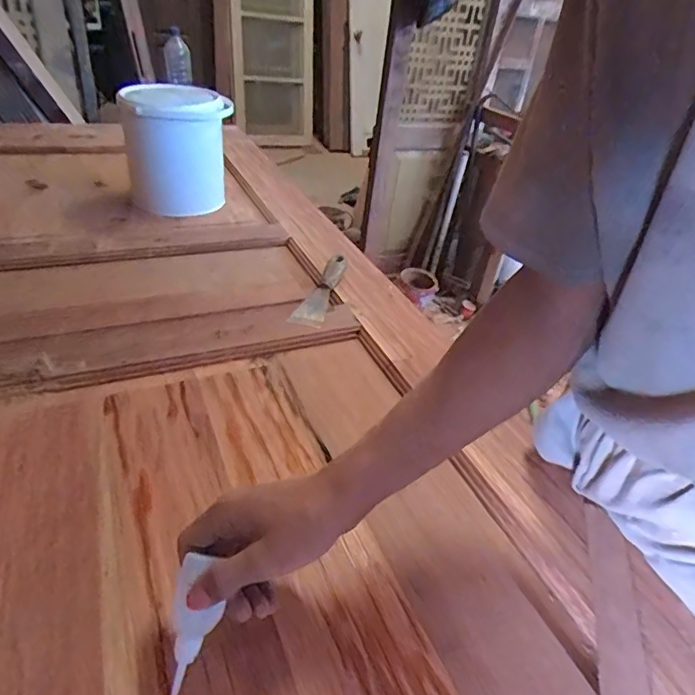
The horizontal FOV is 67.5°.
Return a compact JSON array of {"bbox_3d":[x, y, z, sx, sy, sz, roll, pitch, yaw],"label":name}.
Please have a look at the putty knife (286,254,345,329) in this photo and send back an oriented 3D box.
[{"bbox_3d":[-0.039,-0.088,0.768,0.042,0.020,0.179,11,36,7],"label":"putty knife"}]

